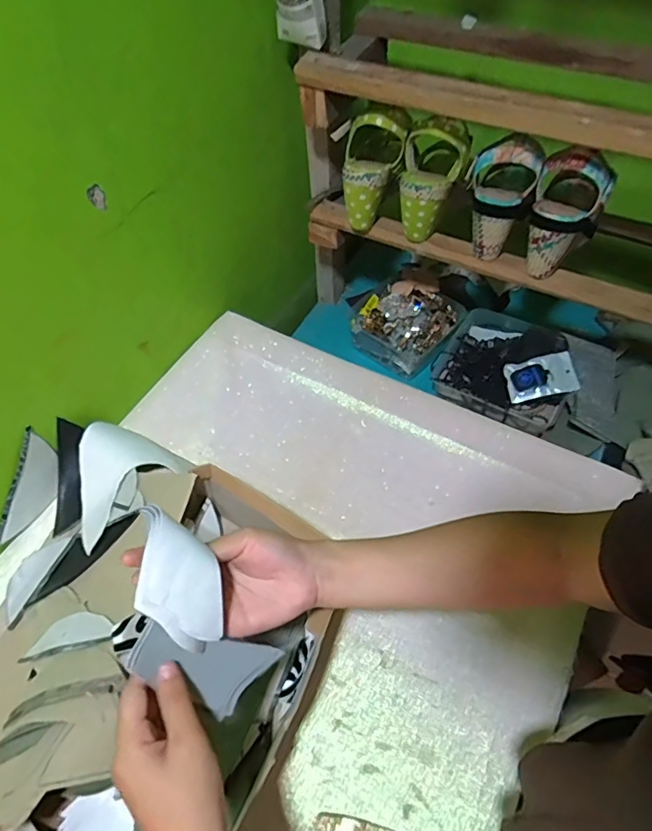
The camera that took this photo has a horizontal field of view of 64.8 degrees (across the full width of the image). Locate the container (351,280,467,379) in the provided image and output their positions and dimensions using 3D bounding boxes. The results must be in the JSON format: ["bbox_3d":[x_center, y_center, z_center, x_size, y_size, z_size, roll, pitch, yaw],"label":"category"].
[{"bbox_3d":[0.142,-0.162,0.910,0.165,0.065,0.153,29,60,21],"label":"container"}]

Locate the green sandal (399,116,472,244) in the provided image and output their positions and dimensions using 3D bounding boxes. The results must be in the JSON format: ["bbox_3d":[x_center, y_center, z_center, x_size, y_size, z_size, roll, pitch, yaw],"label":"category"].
[{"bbox_3d":[0.140,-0.309,0.675,0.081,0.134,0.082,9,55,8],"label":"green sandal"}]

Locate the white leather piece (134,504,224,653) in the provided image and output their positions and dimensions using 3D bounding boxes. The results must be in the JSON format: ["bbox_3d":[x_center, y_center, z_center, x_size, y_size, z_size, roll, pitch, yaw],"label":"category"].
[{"bbox_3d":[-0.100,0.112,0.356,0.056,0.018,0.092,6,71,-22],"label":"white leather piece"}]

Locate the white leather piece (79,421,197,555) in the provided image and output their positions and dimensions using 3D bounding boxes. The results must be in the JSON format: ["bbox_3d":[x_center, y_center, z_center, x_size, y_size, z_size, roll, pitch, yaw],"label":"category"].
[{"bbox_3d":[-0.251,0.073,0.615,0.128,0.048,0.143,37,64,25],"label":"white leather piece"}]

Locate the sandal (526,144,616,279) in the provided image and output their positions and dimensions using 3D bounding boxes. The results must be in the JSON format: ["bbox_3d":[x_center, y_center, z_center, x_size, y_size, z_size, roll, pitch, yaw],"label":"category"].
[{"bbox_3d":[0.294,-0.249,0.632,0.086,0.141,0.104,21,58,17],"label":"sandal"}]

